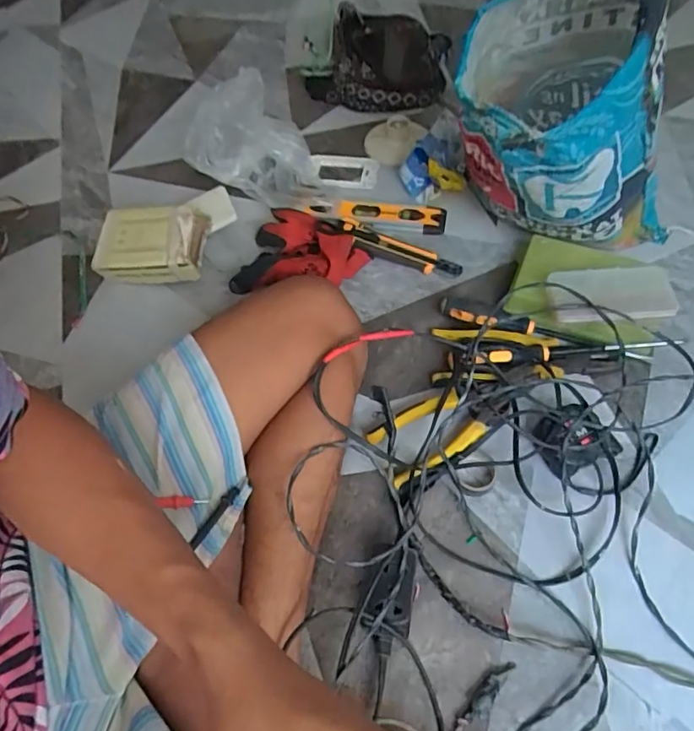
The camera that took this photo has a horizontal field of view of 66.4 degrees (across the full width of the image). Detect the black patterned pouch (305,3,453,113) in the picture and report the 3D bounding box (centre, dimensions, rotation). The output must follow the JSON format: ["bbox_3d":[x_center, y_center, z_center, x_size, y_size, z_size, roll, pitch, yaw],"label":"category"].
[{"bbox_3d":[0.065,-0.530,0.919,0.222,0.048,0.237,15,60,13],"label":"black patterned pouch"}]

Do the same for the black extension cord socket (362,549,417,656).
[{"bbox_3d":[0.040,0.213,0.486,0.040,0.033,0.088,10,59,10],"label":"black extension cord socket"}]

